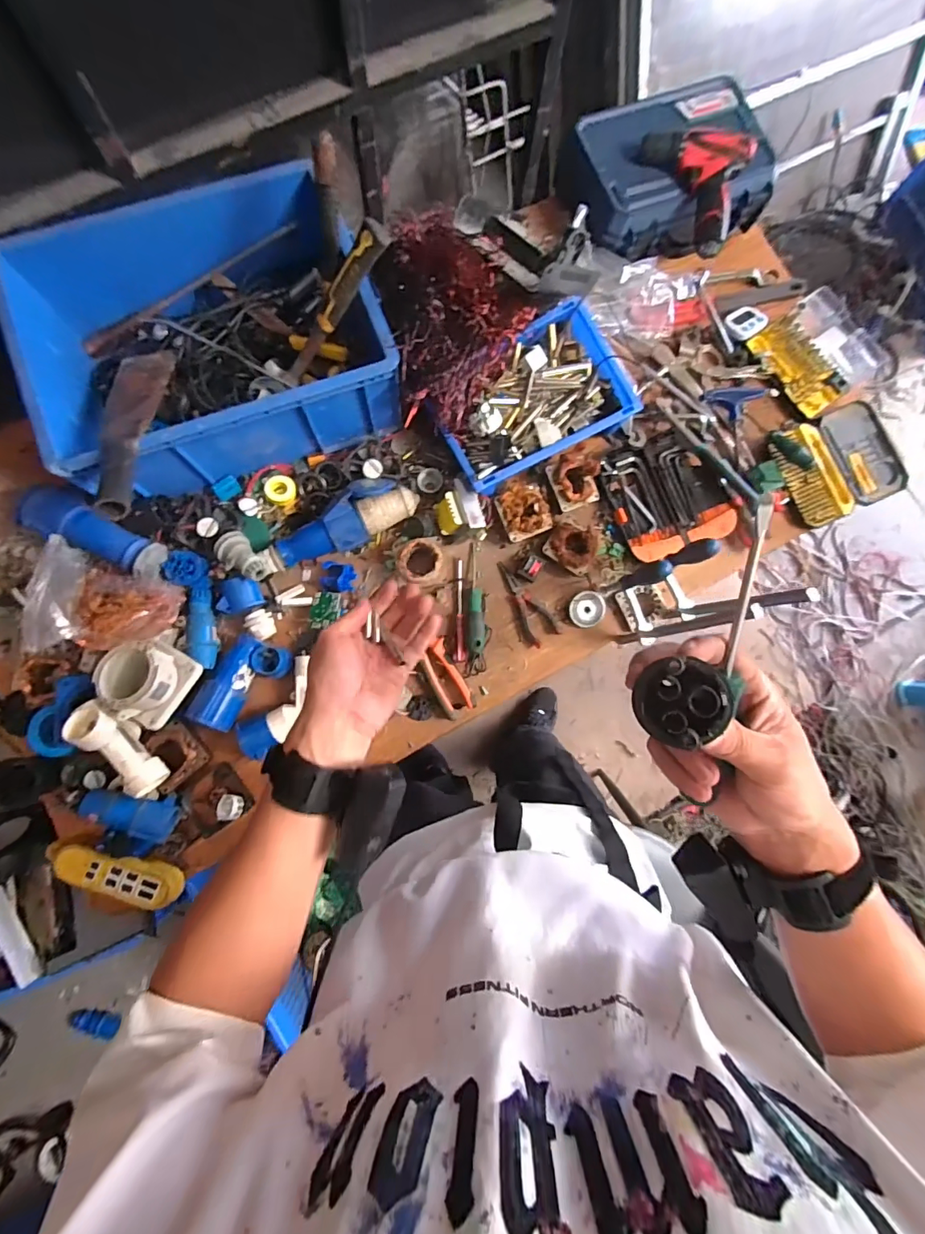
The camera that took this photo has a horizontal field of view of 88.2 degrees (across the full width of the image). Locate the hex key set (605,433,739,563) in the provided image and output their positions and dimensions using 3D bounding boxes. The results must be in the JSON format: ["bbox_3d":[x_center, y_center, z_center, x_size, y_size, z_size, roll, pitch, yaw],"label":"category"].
[{"bbox_3d":[0.361,-0.216,0.838,0.206,0.027,0.199,-21,83,-7],"label":"hex key set"}]

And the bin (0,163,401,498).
[{"bbox_3d":[-0.376,-0.426,0.721,0.459,0.154,0.383,-22,83,-7],"label":"bin"}]

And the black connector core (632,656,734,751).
[{"bbox_3d":[0.102,0.040,0.221,0.037,0.020,0.036,10,80,-2],"label":"black connector core"}]

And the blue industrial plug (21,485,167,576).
[{"bbox_3d":[-0.532,-0.125,0.688,0.201,0.059,0.077,28,80,-13],"label":"blue industrial plug"}]

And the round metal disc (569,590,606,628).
[{"bbox_3d":[0.212,-0.013,0.810,0.057,0.006,0.062,4,102,7],"label":"round metal disc"}]

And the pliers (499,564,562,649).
[{"bbox_3d":[0.106,-0.027,0.807,0.060,0.025,0.153,-31,84,-8],"label":"pliers"}]

